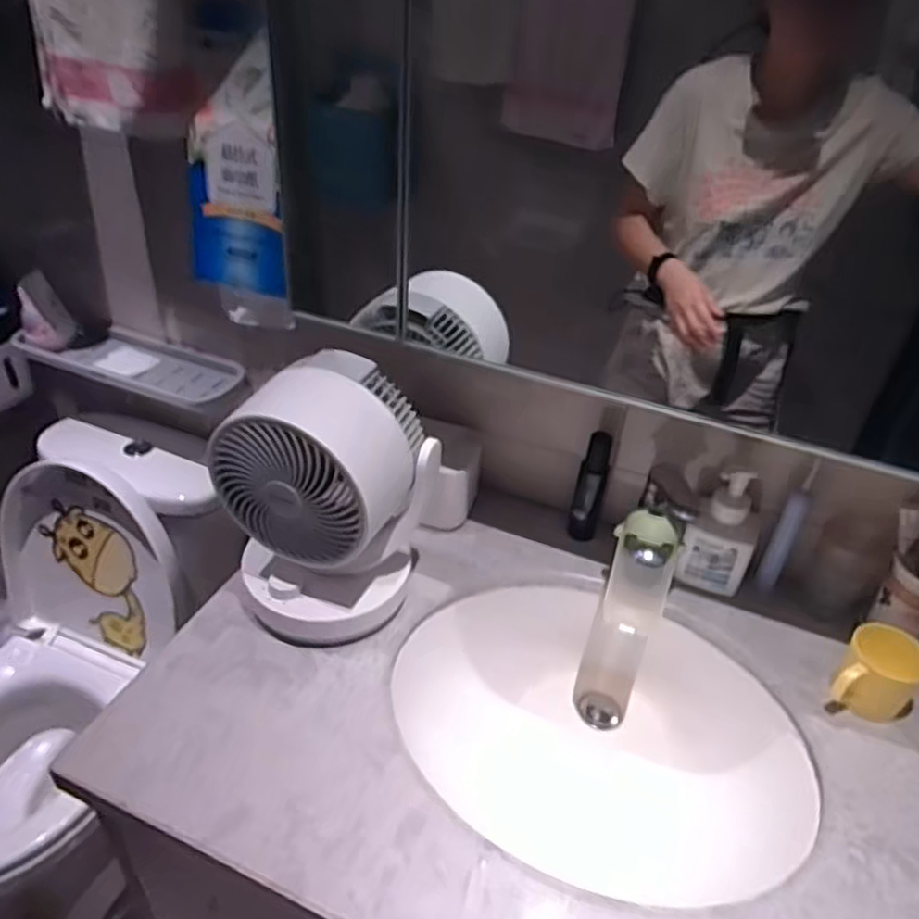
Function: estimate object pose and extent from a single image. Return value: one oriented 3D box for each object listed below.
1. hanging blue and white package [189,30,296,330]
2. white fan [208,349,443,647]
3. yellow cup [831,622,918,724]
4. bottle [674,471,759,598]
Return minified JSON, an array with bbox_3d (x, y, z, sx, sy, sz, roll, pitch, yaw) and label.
[{"bbox_3d":[-0.263,-0.322,0.866,0.165,0.338,0.046,17,29,15],"label":"hanging blue and white package"},{"bbox_3d":[-0.149,0.048,0.790,0.177,0.289,0.175,24,41,24],"label":"white fan"},{"bbox_3d":[0.457,0.244,0.772,0.093,0.085,0.077,-26,47,-35],"label":"yellow cup"},{"bbox_3d":[0.332,0.092,0.880,0.080,0.158,0.058,24,41,23],"label":"bottle"}]

